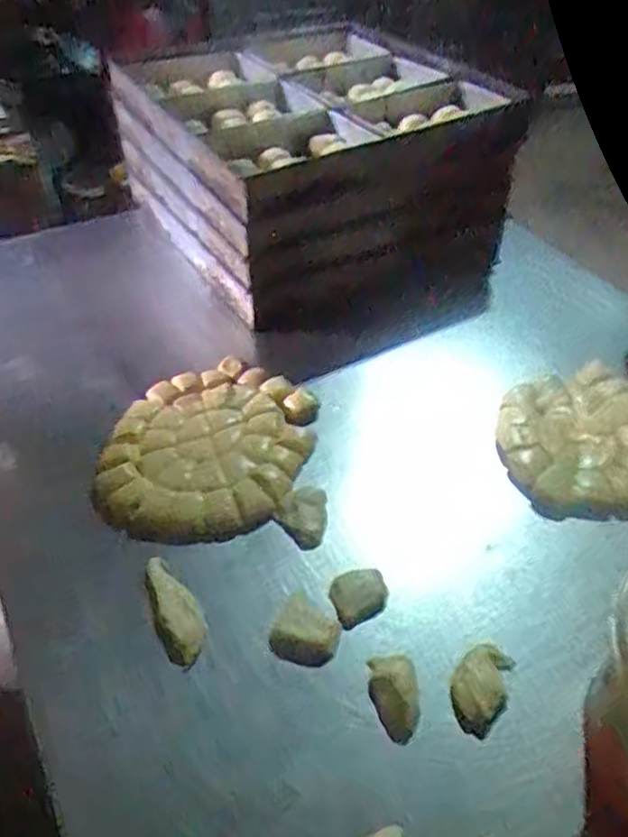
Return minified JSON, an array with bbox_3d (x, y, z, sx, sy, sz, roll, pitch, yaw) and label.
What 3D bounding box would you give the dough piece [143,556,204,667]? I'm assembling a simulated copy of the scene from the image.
[{"bbox_3d":[-0.123,0.164,0.582,0.038,0.015,0.099,-18,60,-20],"label":"dough piece"}]

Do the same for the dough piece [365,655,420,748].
[{"bbox_3d":[0.065,0.226,0.538,0.037,0.018,0.062,-2,44,-3],"label":"dough piece"}]

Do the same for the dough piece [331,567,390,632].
[{"bbox_3d":[0.041,0.157,0.598,0.049,0.016,0.045,-18,47,-20],"label":"dough piece"}]

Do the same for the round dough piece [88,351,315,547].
[{"bbox_3d":[-0.112,0.033,0.715,0.203,0.024,0.244,8,44,7],"label":"round dough piece"}]

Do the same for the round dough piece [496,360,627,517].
[{"bbox_3d":[0.295,0.020,0.748,0.167,0.030,0.217,7,44,7],"label":"round dough piece"}]

